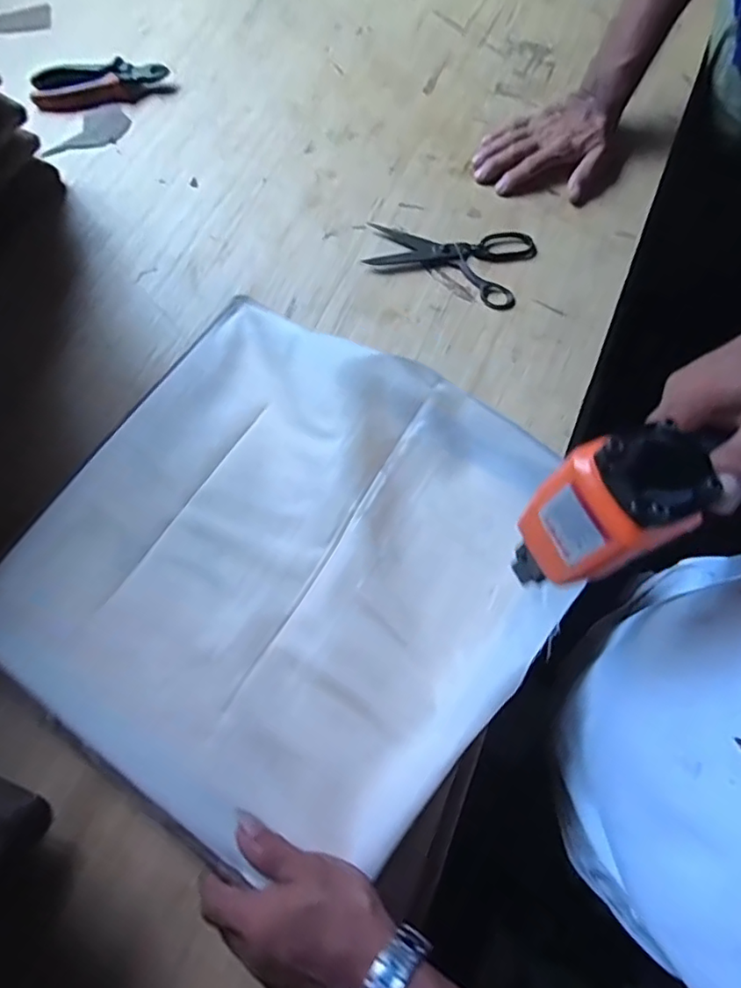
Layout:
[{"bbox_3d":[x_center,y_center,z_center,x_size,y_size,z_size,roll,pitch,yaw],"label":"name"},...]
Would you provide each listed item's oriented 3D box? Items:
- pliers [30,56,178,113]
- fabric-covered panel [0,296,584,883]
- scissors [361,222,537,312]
[{"bbox_3d":[-0.337,-0.511,0.707,0.170,0.023,0.055,-6,70,-1],"label":"pliers"},{"bbox_3d":[-0.064,0.051,0.474,0.392,0.035,0.408,36,77,11],"label":"fabric-covered panel"},{"bbox_3d":[0.088,-0.275,0.638,0.177,0.008,0.099,21,72,9],"label":"scissors"}]

